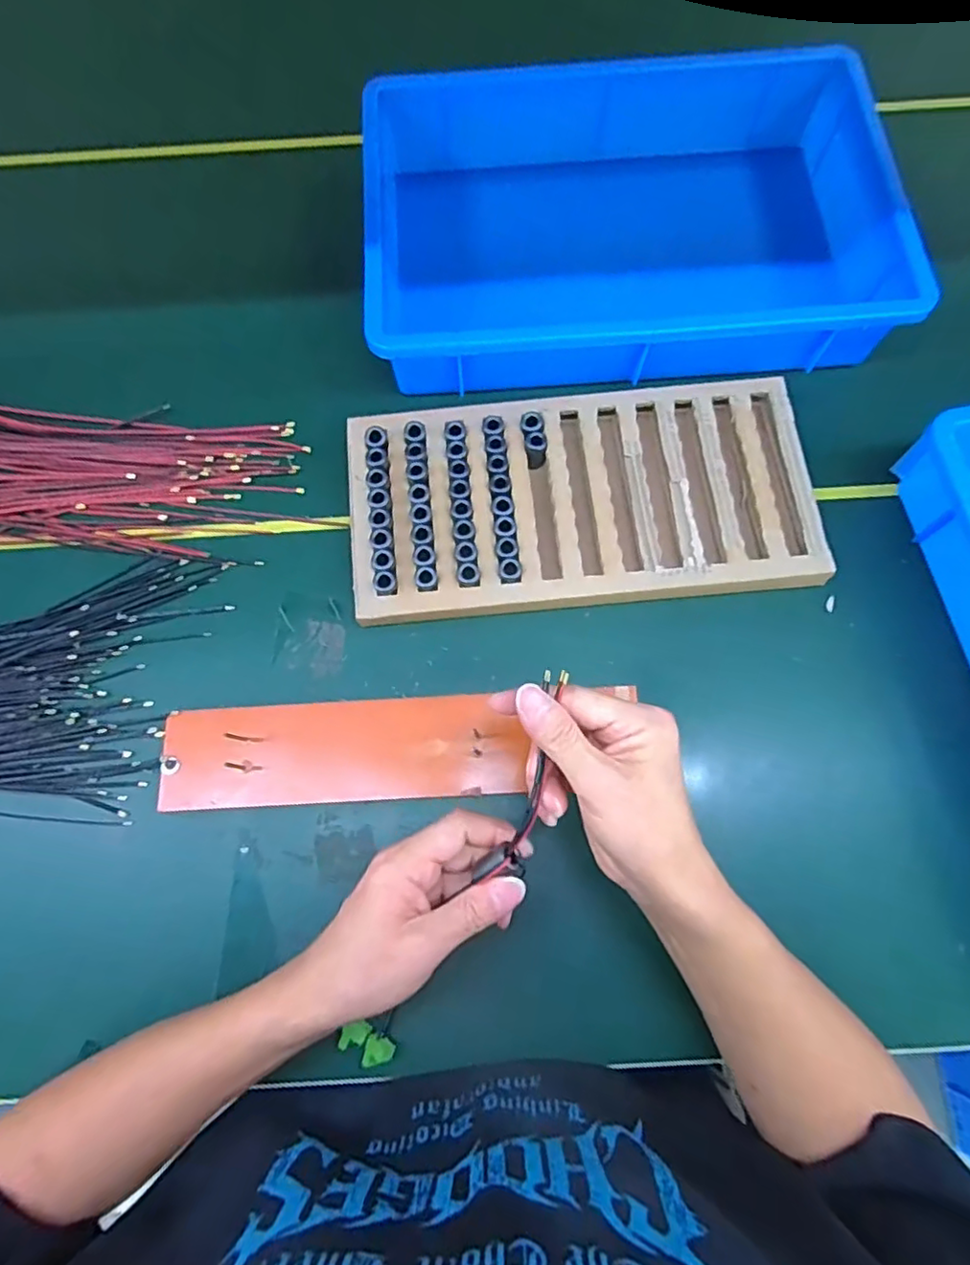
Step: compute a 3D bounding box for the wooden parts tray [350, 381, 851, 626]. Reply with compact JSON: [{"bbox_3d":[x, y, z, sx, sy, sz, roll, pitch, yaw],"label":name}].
[{"bbox_3d":[0.076,-0.105,0.495,0.356,0.032,0.179,-4,74,-1],"label":"wooden parts tray"}]

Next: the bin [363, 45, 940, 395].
[{"bbox_3d":[0.115,-0.353,0.552,0.421,0.115,0.285,-3,74,-1],"label":"bin"}]

